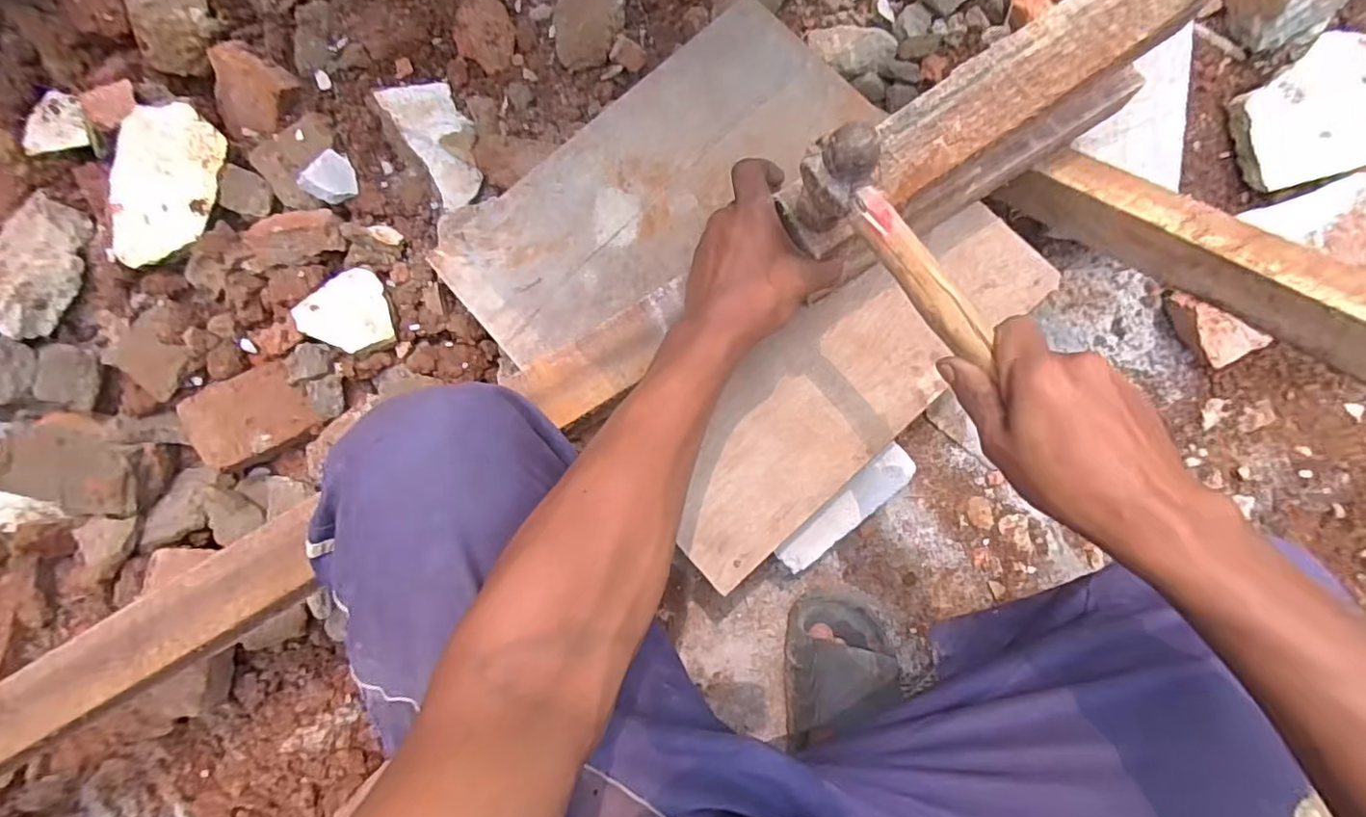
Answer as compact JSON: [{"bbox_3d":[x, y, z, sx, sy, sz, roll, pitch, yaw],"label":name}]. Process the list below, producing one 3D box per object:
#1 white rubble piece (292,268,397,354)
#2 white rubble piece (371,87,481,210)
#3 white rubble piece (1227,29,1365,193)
[{"bbox_3d":[-0.347,-0.097,0.615,0.086,0.016,0.081,0,90,-5],"label":"white rubble piece"},{"bbox_3d":[-0.258,-0.287,0.647,0.068,0.013,0.128,-34,106,-20],"label":"white rubble piece"},{"bbox_3d":[0.603,-0.284,0.580,0.112,0.017,0.125,-16,92,14],"label":"white rubble piece"}]

